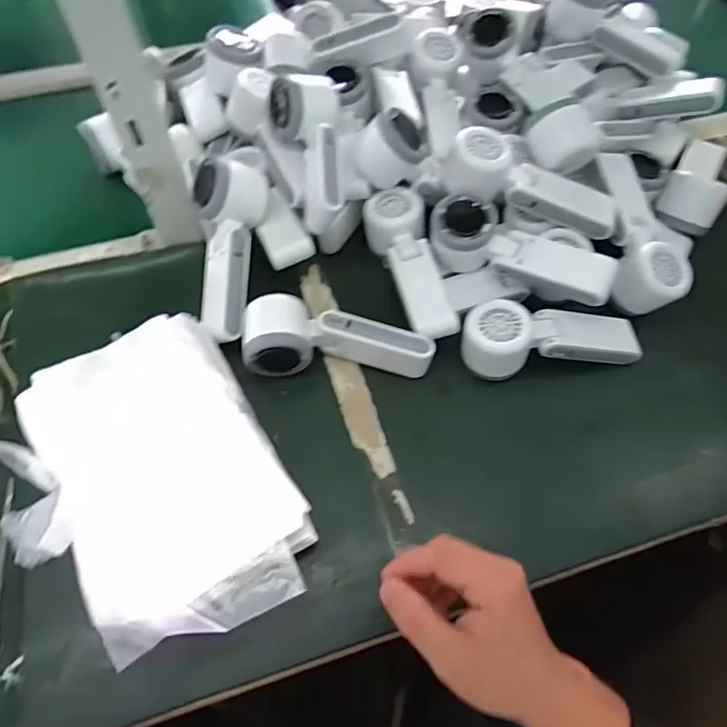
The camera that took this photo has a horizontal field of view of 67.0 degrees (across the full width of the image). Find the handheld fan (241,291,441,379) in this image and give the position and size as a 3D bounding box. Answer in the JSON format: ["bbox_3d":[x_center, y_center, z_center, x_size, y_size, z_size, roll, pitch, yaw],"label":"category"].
[{"bbox_3d":[-0.023,-0.023,0.494,0.161,0.049,0.063,-2,61,-2],"label":"handheld fan"}]

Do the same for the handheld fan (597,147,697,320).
[{"bbox_3d":[0.270,-0.132,0.537,0.067,0.049,0.167,-5,78,-4],"label":"handheld fan"}]

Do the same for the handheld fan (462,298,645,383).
[{"bbox_3d":[0.169,-0.020,0.506,0.160,0.058,0.061,-1,60,-18],"label":"handheld fan"}]

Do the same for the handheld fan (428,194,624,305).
[{"bbox_3d":[0.140,-0.098,0.500,0.167,0.052,0.050,23,63,11],"label":"handheld fan"}]

